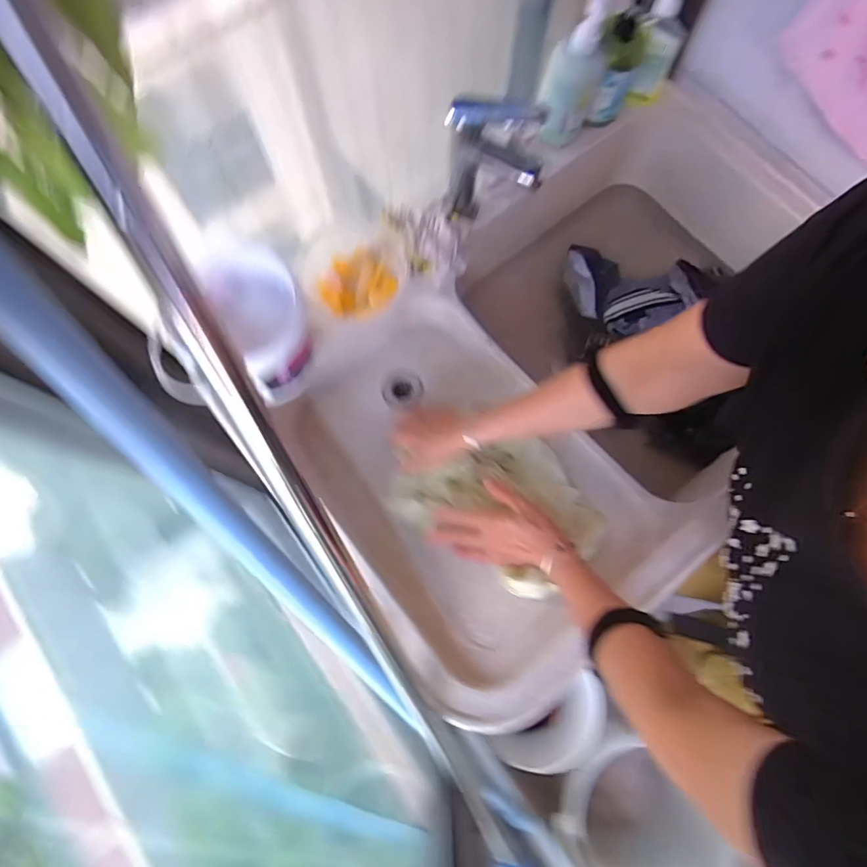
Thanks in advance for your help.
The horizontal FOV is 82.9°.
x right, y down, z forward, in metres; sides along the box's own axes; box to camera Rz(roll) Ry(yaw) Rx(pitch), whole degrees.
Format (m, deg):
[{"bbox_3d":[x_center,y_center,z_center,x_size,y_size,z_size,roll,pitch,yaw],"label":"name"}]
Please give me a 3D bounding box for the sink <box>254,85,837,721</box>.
[{"bbox_3d":[0.207,-0.069,0.725,0.824,0.175,0.551,-36,77,-9],"label":"sink"}]

